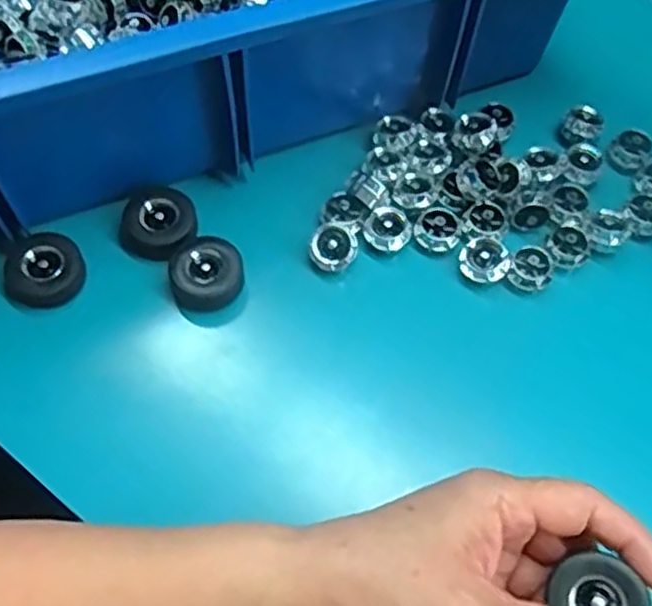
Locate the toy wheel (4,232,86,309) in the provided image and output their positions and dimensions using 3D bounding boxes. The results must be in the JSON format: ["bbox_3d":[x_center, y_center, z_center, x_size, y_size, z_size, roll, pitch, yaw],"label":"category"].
[{"bbox_3d":[-0.144,-0.016,0.390,0.040,0.015,0.035,-37,69,-17],"label":"toy wheel"}]

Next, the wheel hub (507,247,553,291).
[{"bbox_3d":[0.108,-0.017,0.401,0.021,0.011,0.023,27,67,13],"label":"wheel hub"}]

